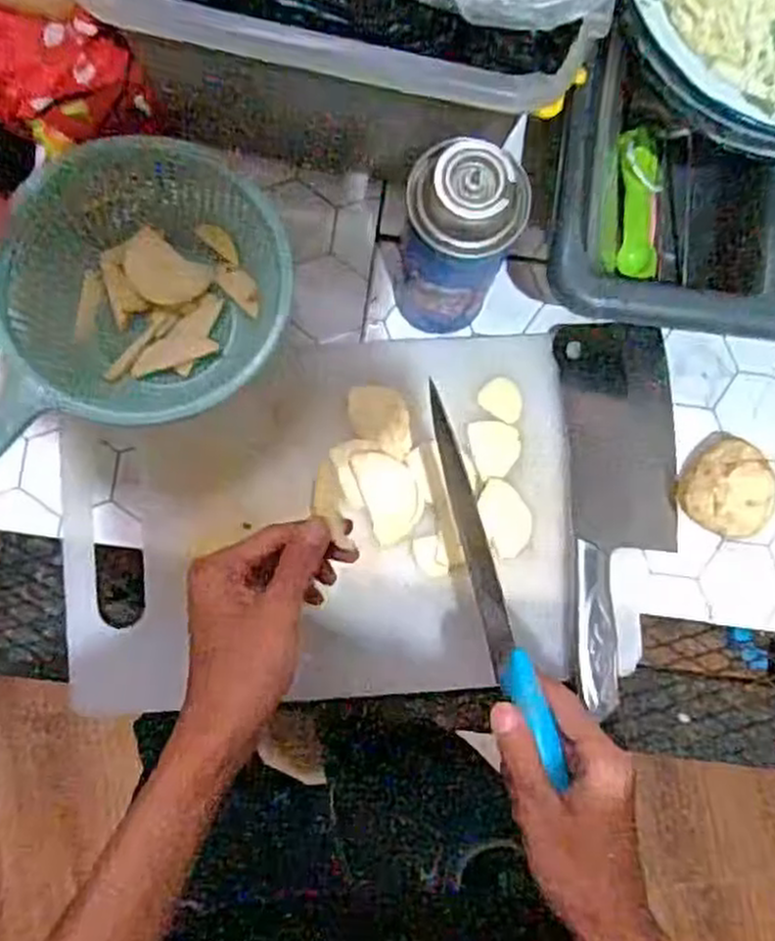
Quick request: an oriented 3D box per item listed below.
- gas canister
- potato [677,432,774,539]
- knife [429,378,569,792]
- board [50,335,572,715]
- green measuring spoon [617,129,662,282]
[{"bbox_3d":[0.040,-0.136,0.480,0.065,0.163,0.062,10,83,-4],"label":"gas canister"},{"bbox_3d":[0.239,0.011,0.545,0.052,0.043,0.065,30,82,-1],"label":"potato"},{"bbox_3d":[0.056,0.058,0.442,0.019,0.024,0.221,-16,78,-3],"label":"knife"},{"bbox_3d":[-0.045,0.036,0.542,0.348,0.020,0.244,-3,89,-3],"label":"board"},{"bbox_3d":[0.177,-0.185,0.546,0.030,0.018,0.101,0,89,-3],"label":"green measuring spoon"}]

